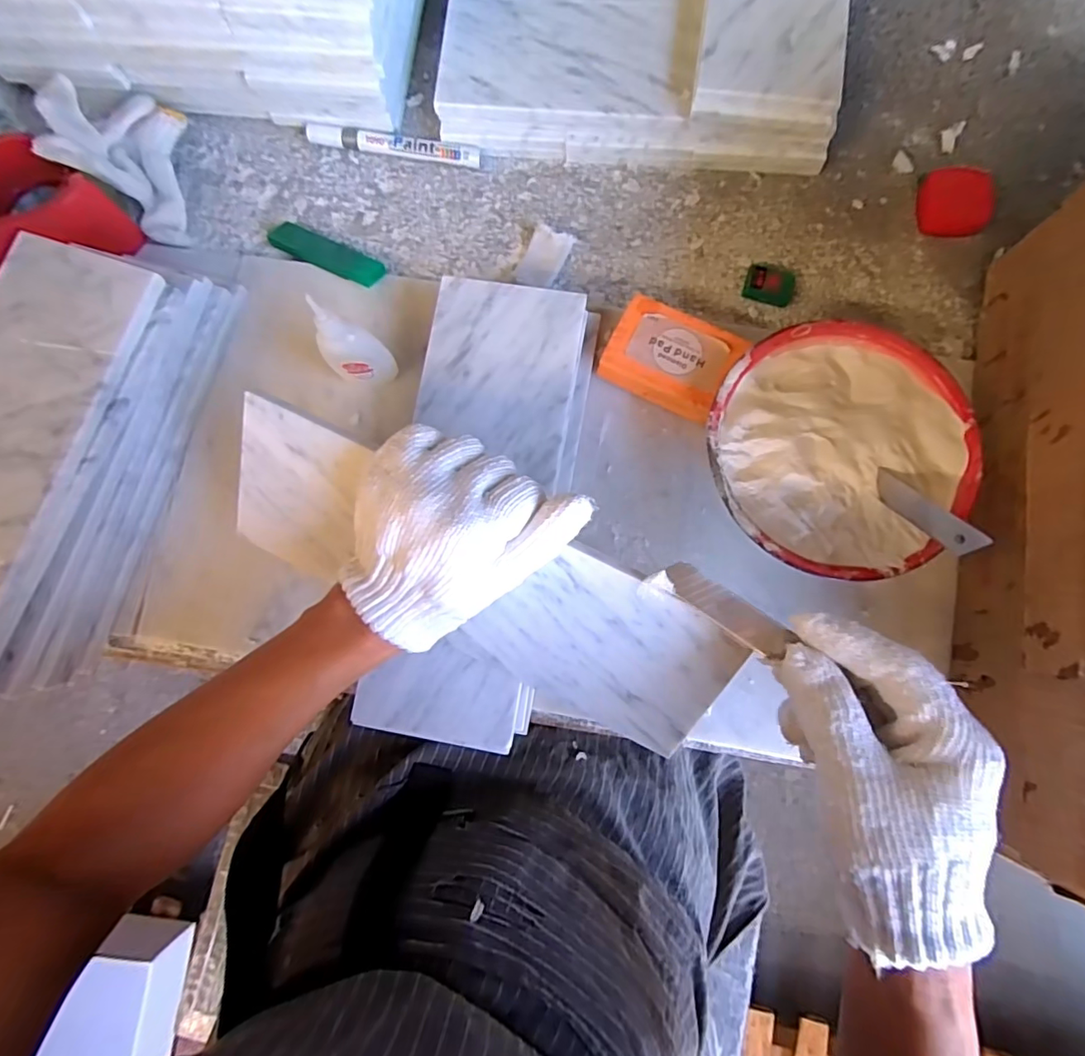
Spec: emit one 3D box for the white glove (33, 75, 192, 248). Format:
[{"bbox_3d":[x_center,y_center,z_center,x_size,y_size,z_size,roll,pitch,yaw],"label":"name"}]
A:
[{"bbox_3d":[-0.328,-0.290,0.414,0.062,0.091,0.120,-6,81,3],"label":"white glove"}]

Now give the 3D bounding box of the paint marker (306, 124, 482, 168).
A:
[{"bbox_3d":[-0.124,-0.318,0.448,0.145,0.016,0.014,10,82,5],"label":"paint marker"}]

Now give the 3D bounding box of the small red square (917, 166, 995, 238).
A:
[{"bbox_3d":[0.323,-0.254,0.420,0.049,0.021,0.049,6,82,5],"label":"small red square"}]

